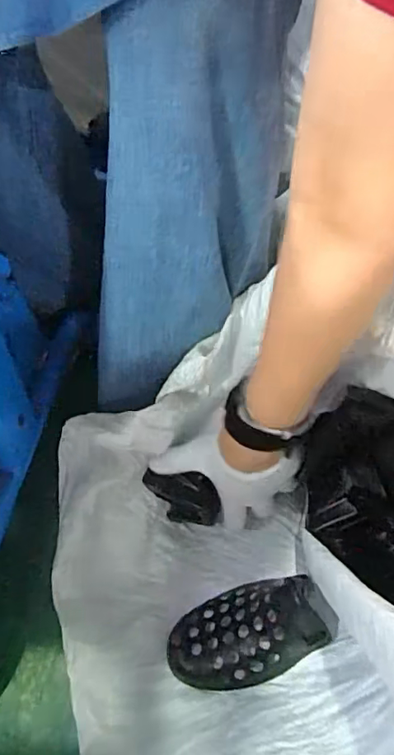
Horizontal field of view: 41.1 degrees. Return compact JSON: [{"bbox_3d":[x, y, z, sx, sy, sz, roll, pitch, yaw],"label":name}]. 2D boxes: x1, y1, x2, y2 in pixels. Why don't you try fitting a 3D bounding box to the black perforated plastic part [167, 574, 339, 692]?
[{"bbox_3d":[0.038,0.219,0.462,0.156,0.042,0.092,-32,42,8],"label":"black perforated plastic part"}]

